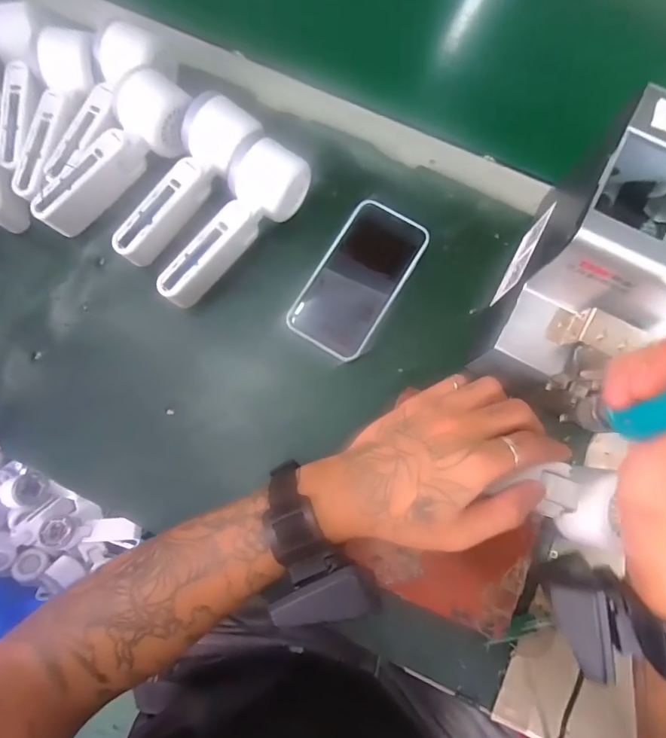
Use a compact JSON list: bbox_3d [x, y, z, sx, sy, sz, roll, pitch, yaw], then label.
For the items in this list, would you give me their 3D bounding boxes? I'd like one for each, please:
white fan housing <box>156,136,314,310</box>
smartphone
[{"bbox_3d":[-0.087,-0.125,0.381,0.056,0.046,0.170,39,81,7],"label":"white fan housing"},{"bbox_3d":[0.024,-0.082,0.386,0.074,0.008,0.139,31,80,5],"label":"smartphone"}]

